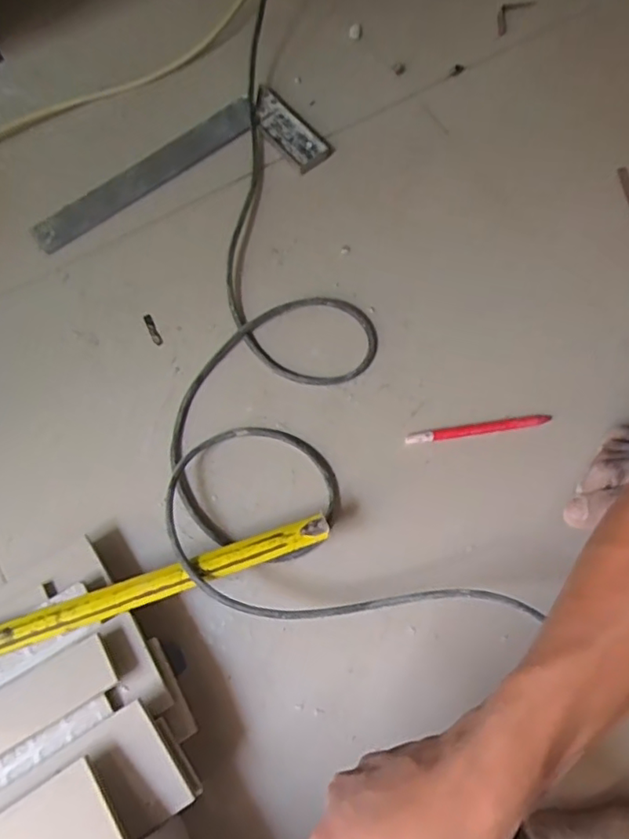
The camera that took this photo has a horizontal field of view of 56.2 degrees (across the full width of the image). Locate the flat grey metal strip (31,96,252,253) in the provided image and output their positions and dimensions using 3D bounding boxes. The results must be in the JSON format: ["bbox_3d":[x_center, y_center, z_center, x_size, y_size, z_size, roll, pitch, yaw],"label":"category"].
[{"bbox_3d":[-0.179,-0.265,0.629,0.268,0.009,0.043,-35,74,-10],"label":"flat grey metal strip"}]

